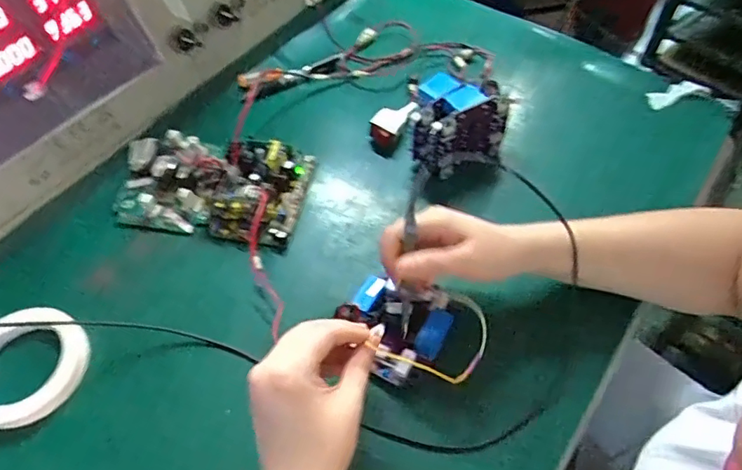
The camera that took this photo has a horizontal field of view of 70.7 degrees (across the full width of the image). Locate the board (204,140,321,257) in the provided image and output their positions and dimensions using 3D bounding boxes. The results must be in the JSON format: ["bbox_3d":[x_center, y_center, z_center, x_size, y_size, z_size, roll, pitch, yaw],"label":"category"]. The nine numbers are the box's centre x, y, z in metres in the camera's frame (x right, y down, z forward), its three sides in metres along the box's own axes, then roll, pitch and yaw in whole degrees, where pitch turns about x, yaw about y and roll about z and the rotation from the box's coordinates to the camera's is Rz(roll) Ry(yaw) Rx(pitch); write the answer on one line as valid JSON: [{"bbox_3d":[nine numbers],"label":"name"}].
[{"bbox_3d":[-0.123,-0.046,0.551,0.100,0.033,0.133,8,56,9],"label":"board"}]

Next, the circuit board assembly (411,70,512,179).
[{"bbox_3d":[0.094,-0.120,0.563,0.104,0.077,0.077,-7,55,-2],"label":"circuit board assembly"}]

